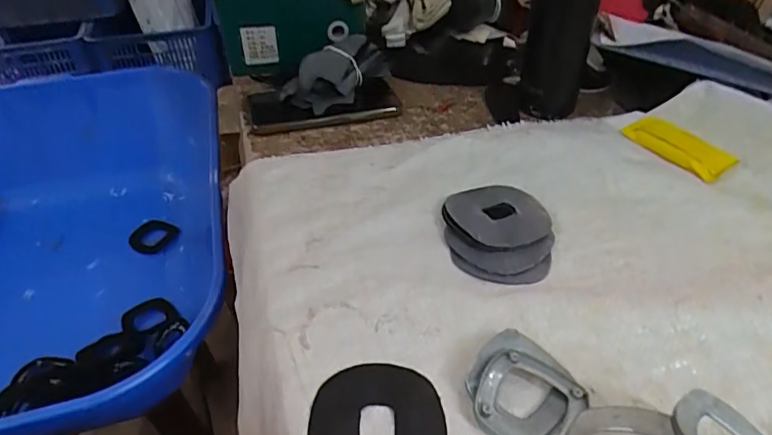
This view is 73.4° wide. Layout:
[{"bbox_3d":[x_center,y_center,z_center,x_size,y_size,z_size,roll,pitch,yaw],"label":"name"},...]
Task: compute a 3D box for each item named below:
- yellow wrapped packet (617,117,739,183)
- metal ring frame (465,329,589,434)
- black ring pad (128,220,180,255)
[{"bbox_3d":[0.281,-0.073,0.506,0.044,0.014,0.100,-23,46,-25],"label":"yellow wrapped packet"},{"bbox_3d":[0.082,0.104,0.308,0.063,0.015,0.066,28,48,29],"label":"metal ring frame"},{"bbox_3d":[-0.348,0.029,0.776,0.066,0.013,0.057,8,41,9],"label":"black ring pad"}]

